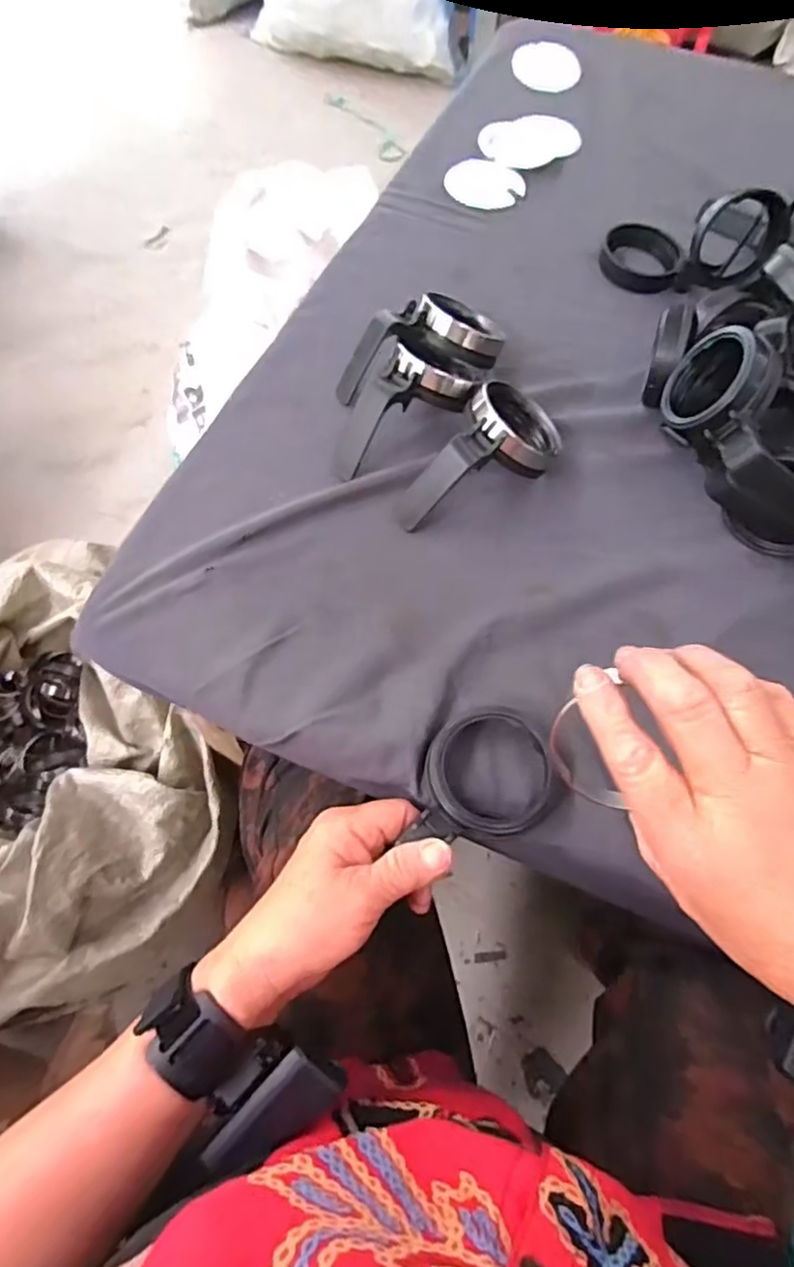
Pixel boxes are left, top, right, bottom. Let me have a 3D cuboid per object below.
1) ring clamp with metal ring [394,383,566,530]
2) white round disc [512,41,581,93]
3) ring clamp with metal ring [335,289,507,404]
[{"bbox_3d":[0.062,-0.119,0.433,0.066,0.047,0.129,32,66,13],"label":"ring clamp with metal ring"},{"bbox_3d":[0.176,-0.663,0.736,0.077,0.007,0.112,6,63,0],"label":"white round disc"},{"bbox_3d":[0.016,-0.226,0.482,0.135,0.044,0.060,-15,65,-11],"label":"ring clamp with metal ring"}]

